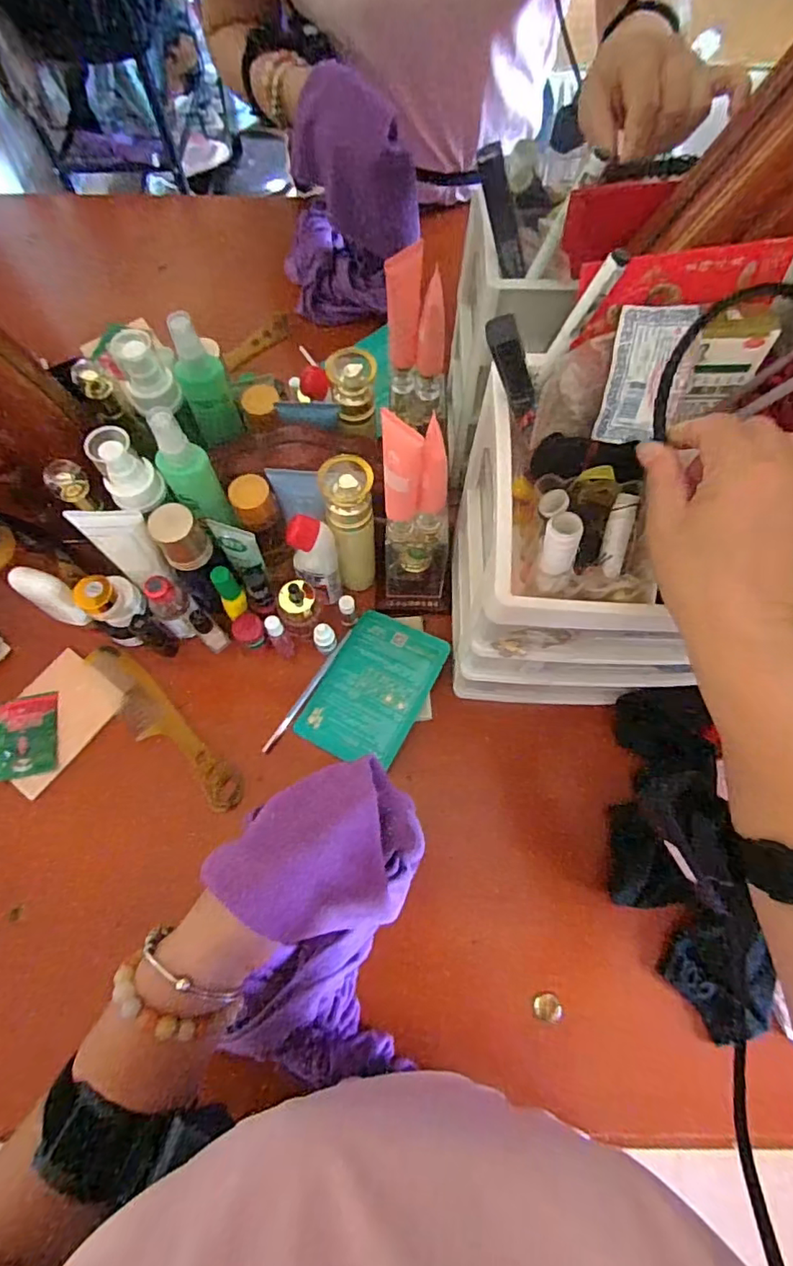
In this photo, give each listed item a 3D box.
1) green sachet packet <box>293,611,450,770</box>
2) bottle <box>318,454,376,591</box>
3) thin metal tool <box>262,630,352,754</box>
[{"bbox_3d":[-0.022,0.053,0.550,0.101,0.018,0.147,28,72,9],"label":"green sachet packet"},{"bbox_3d":[-0.040,-0.093,0.521,0.041,0.164,0.046,-9,70,-3],"label":"bottle"},{"bbox_3d":[-0.088,0.057,0.560,0.009,0.007,0.144,31,72,10],"label":"thin metal tool"}]

